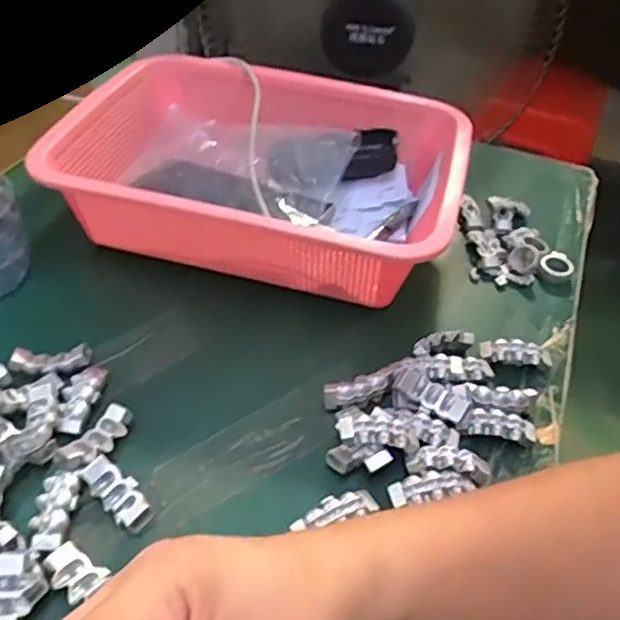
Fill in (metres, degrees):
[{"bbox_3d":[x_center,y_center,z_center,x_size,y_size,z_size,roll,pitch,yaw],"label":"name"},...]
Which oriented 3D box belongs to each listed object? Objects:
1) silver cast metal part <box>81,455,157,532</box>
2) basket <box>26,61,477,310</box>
[{"bbox_3d":[-0.103,0.099,0.342,0.020,0.013,0.047,-29,53,-32],"label":"silver cast metal part"},{"bbox_3d":[-0.034,-0.108,0.512,0.289,0.087,0.216,14,43,8],"label":"basket"}]

